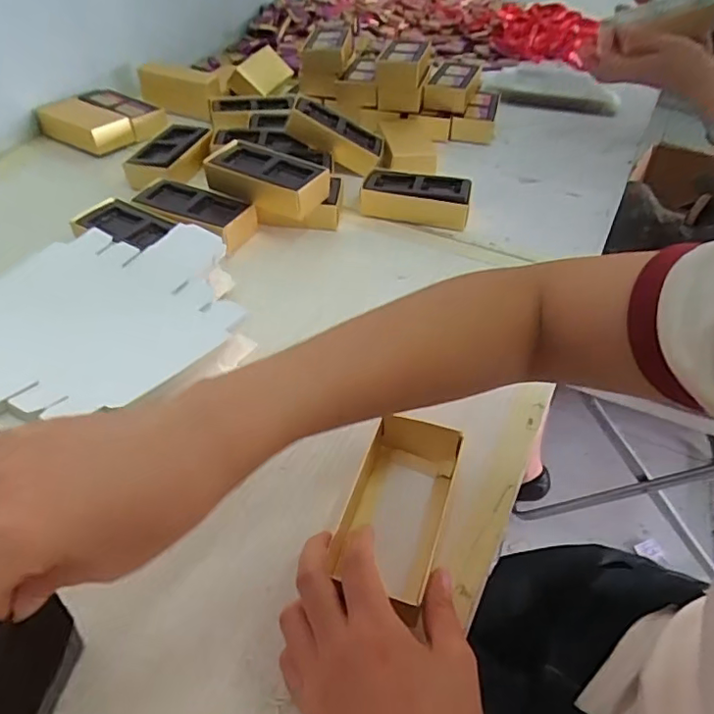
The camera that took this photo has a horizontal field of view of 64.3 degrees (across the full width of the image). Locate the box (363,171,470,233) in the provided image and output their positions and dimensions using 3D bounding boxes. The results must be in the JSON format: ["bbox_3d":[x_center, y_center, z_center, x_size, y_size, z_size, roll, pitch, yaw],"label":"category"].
[{"bbox_3d":[0.063,-0.172,0.613,0.113,0.035,0.054,9,44,6],"label":"box"}]

